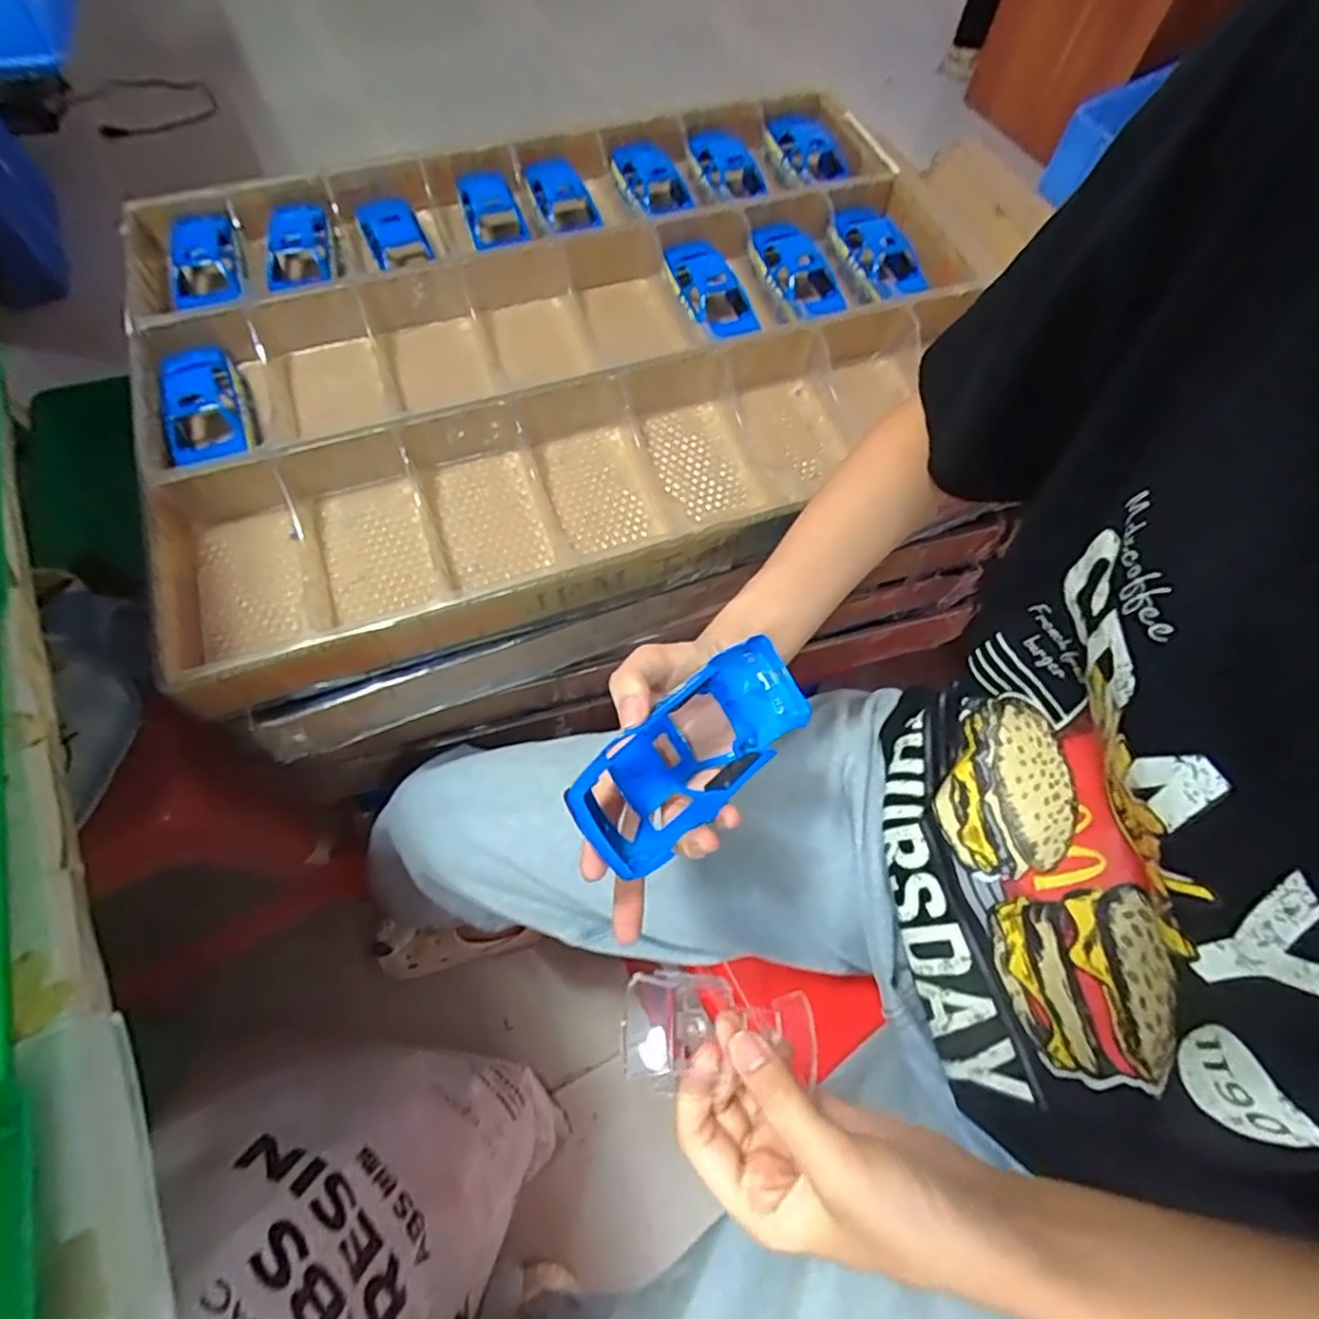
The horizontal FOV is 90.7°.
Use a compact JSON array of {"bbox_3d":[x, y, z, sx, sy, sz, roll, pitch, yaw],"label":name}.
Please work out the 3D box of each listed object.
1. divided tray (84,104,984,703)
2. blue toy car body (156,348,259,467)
[{"bbox_3d":[-0.054,-0.268,0.532,0.683,0.068,0.457,-22,68,-12],"label":"divided tray"},{"bbox_3d":[-0.326,-0.177,0.468,0.050,0.026,0.106,-20,67,-11],"label":"blue toy car body"}]

